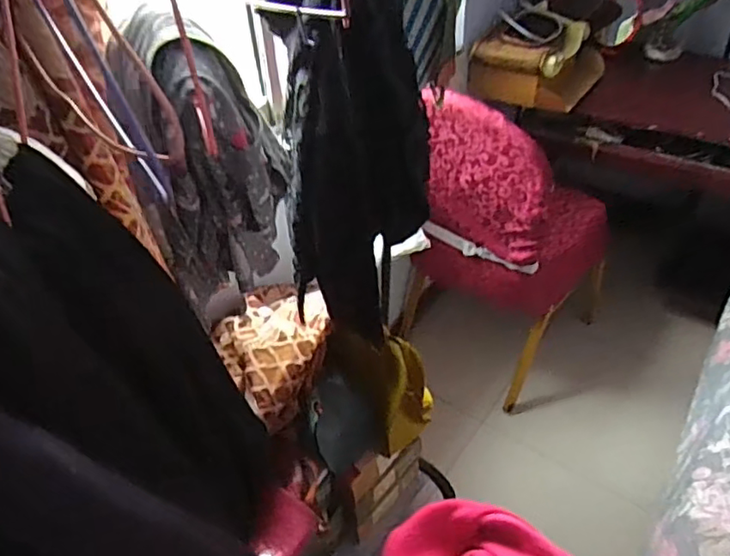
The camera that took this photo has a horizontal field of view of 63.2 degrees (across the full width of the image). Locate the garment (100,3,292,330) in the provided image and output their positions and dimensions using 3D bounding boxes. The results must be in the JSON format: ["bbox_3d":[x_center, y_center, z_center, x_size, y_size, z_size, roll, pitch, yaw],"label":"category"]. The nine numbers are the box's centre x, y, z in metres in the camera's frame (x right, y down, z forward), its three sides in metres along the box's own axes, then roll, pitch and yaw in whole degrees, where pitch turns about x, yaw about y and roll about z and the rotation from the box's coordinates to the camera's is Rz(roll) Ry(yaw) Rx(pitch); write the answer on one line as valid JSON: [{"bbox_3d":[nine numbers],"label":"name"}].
[{"bbox_3d":[-0.153,-0.098,0.625,0.153,0.311,0.129,-11,43,-16],"label":"garment"}]

